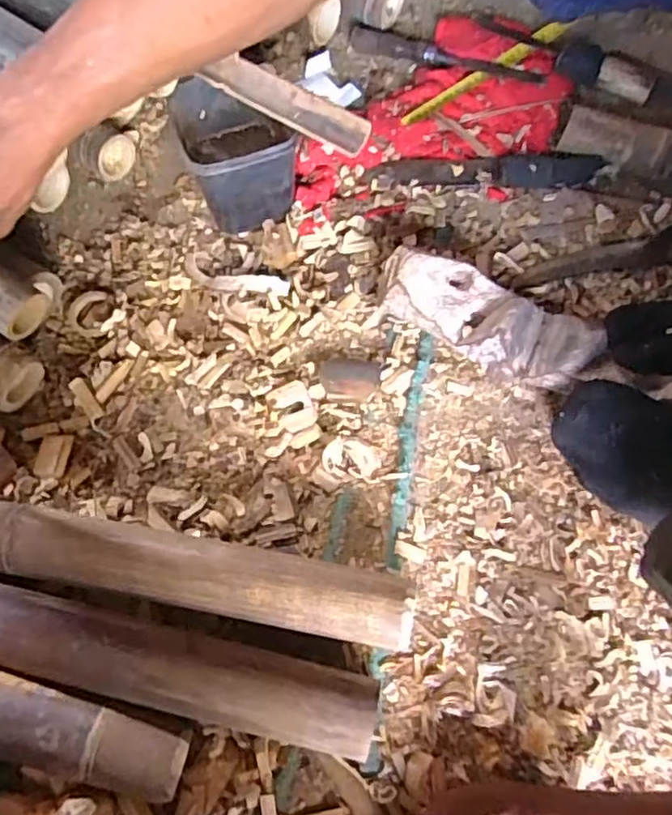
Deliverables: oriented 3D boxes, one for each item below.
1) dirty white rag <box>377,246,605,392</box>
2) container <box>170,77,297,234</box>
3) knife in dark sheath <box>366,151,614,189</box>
[{"bbox_3d":[0.149,-0.090,0.632,0.218,0.051,0.097,31,73,13],"label":"dirty white rag"},{"bbox_3d":[-0.101,-0.258,0.664,0.098,0.116,0.109,-18,70,-5],"label":"container"},{"bbox_3d":[0.166,-0.270,0.715,0.254,0.019,0.041,2,69,3],"label":"knife in dark sheath"}]

